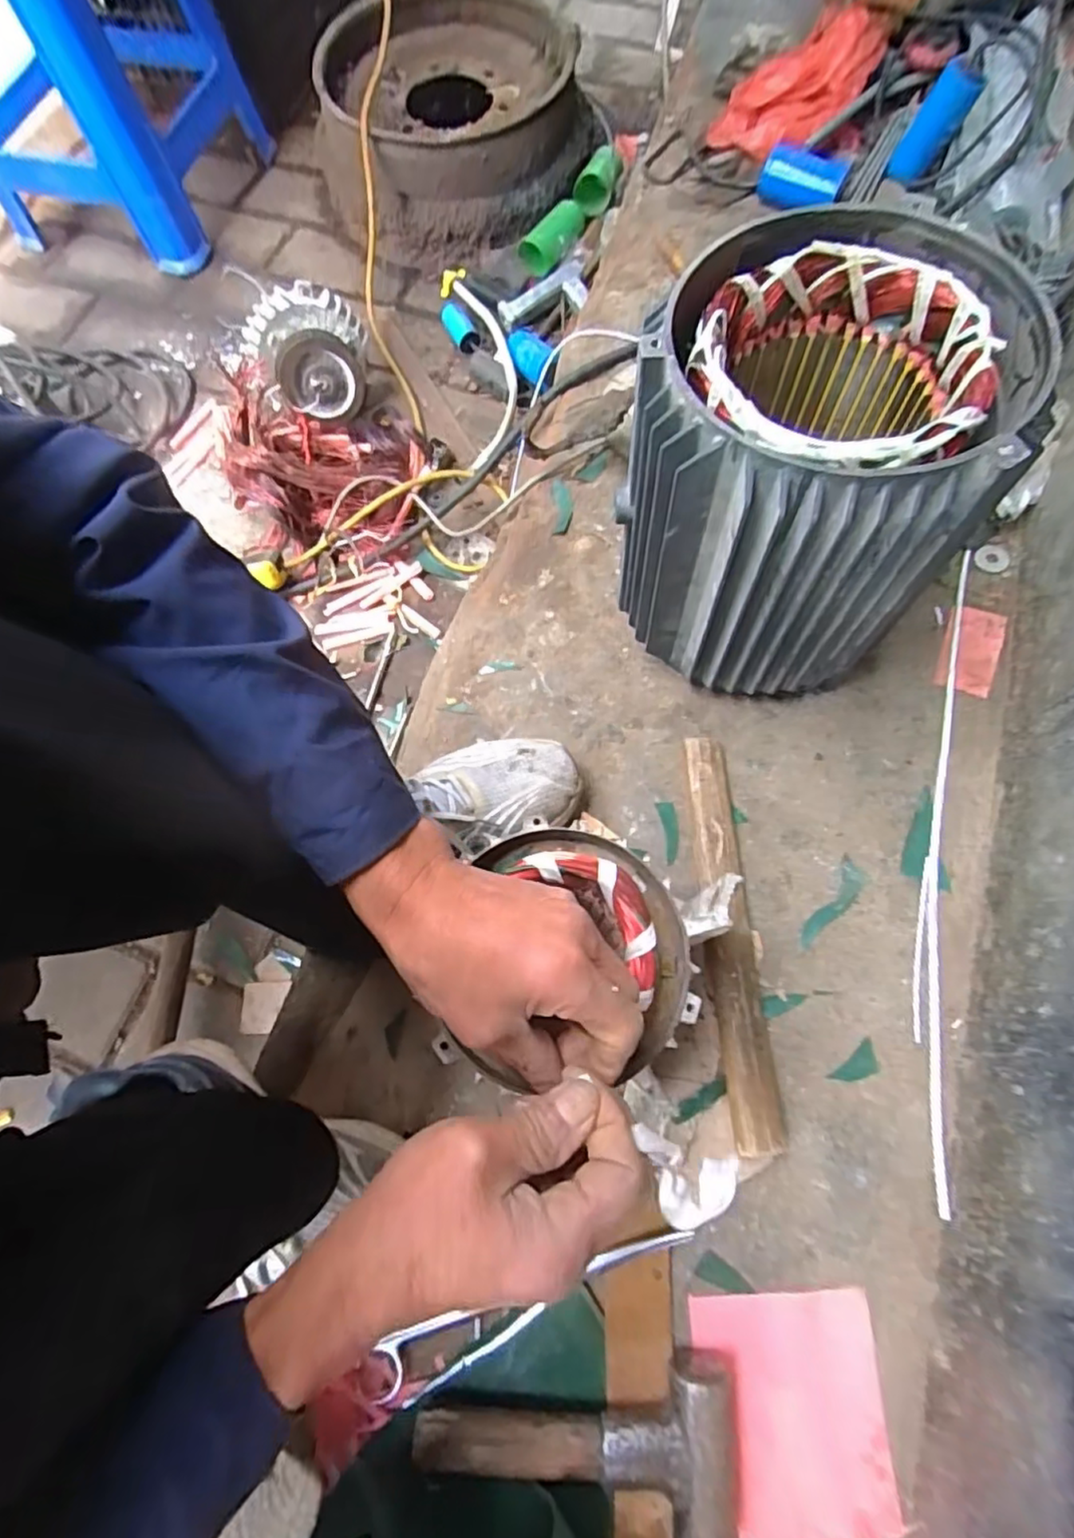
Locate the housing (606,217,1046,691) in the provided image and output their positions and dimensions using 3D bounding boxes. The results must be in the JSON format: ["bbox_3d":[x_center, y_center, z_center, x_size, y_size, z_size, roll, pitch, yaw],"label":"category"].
[{"bbox_3d":[0.189,-0.208,0.496,0.227,0.266,0.221,21,73,8],"label":"housing"}]

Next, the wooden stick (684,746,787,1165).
[{"bbox_3d":[0.152,0.126,0.507,0.037,0.030,0.313,-3,71,0],"label":"wooden stick"}]

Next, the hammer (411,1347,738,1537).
[{"bbox_3d":[0.024,0.416,0.402,0.192,0.045,0.085,6,71,4],"label":"hammer"}]

